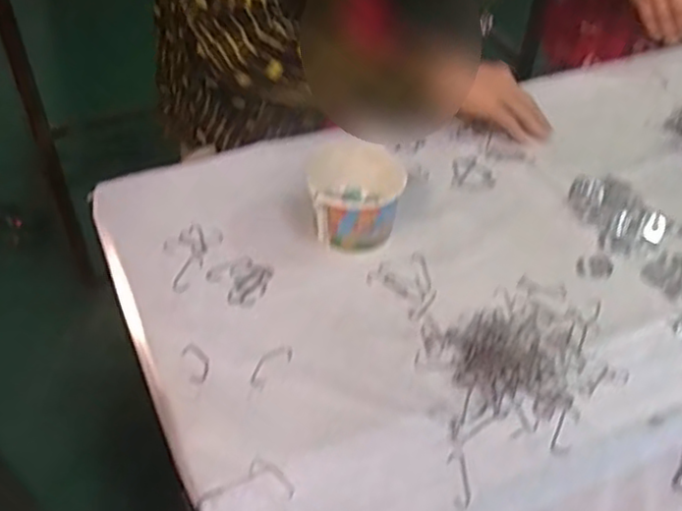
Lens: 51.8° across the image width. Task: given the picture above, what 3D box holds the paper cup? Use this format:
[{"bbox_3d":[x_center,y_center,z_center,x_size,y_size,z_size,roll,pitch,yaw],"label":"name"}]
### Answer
[{"bbox_3d":[0.012,-0.057,0.688,0.085,0.067,0.102,2,47,-3],"label":"paper cup"}]

